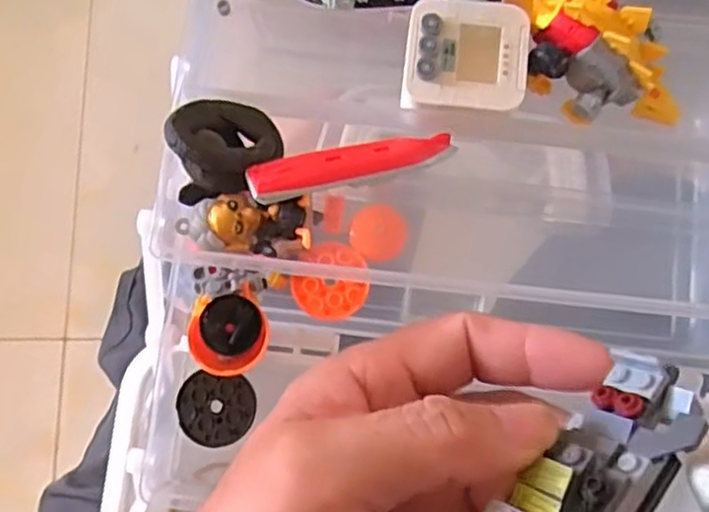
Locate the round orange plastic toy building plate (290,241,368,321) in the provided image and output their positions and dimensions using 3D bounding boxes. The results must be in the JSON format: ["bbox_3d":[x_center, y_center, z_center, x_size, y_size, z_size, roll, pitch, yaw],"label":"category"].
[{"bbox_3d":[-0.009,0.010,0.290,0.030,0.004,0.031,0,77,0],"label":"round orange plastic toy building plate"}]

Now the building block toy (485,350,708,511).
[{"bbox_3d":[0.065,0.067,0.190,0.037,0.022,0.091,42,70,8],"label":"building block toy"}]

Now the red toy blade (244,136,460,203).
[{"bbox_3d":[0.000,-0.032,0.252,0.074,0.007,0.011,-14,77,-17],"label":"red toy blade"}]

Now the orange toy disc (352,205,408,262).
[{"bbox_3d":[0.010,-0.010,0.296,0.023,0.004,0.023,16,78,3],"label":"orange toy disc"}]

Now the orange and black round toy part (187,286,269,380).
[{"bbox_3d":[-0.049,0.030,0.275,0.030,0.013,0.031,0,77,0],"label":"orange and black round toy part"}]

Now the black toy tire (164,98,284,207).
[{"bbox_3d":[-0.048,-0.037,0.255,0.041,0.020,0.032,-10,66,-39],"label":"black toy tire"}]

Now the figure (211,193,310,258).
[{"bbox_3d":[-0.032,-0.011,0.247,0.033,0.012,0.019,-2,77,-1],"label":"figure"}]

